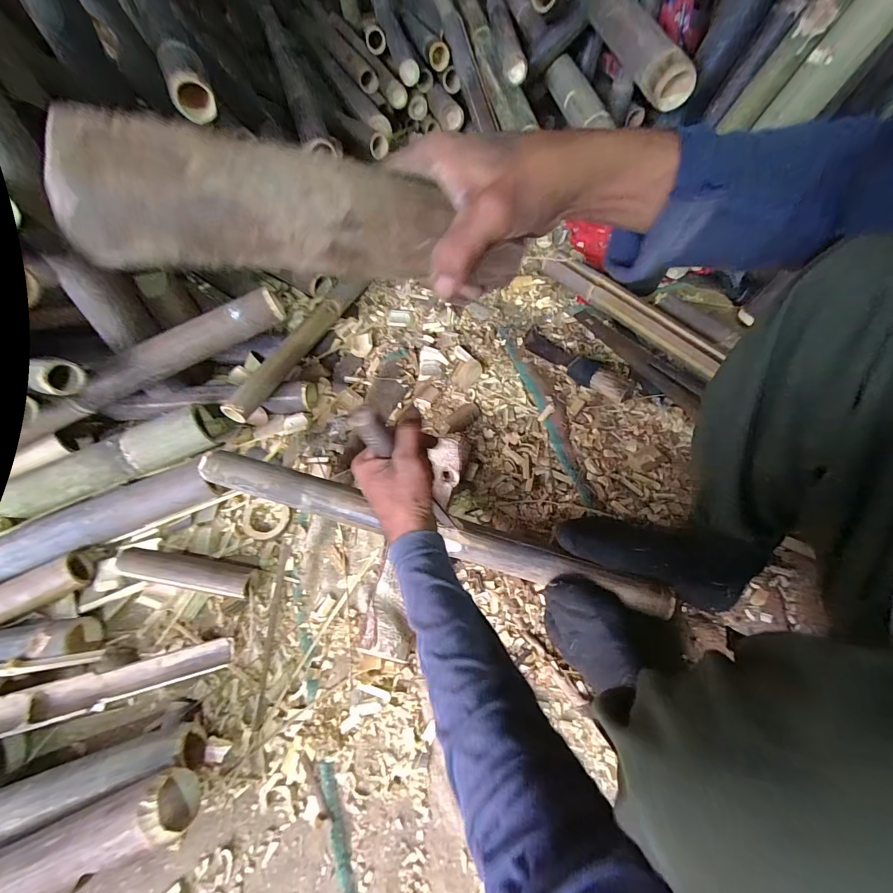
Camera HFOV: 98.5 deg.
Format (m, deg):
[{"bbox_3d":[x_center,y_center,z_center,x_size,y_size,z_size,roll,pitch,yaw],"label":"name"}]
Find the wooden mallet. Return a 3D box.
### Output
[{"bbox_3d":[-0.072,-0.138,0.227,0.241,0.059,0.044,-3,60,-20],"label":"wooden mallet"}]

